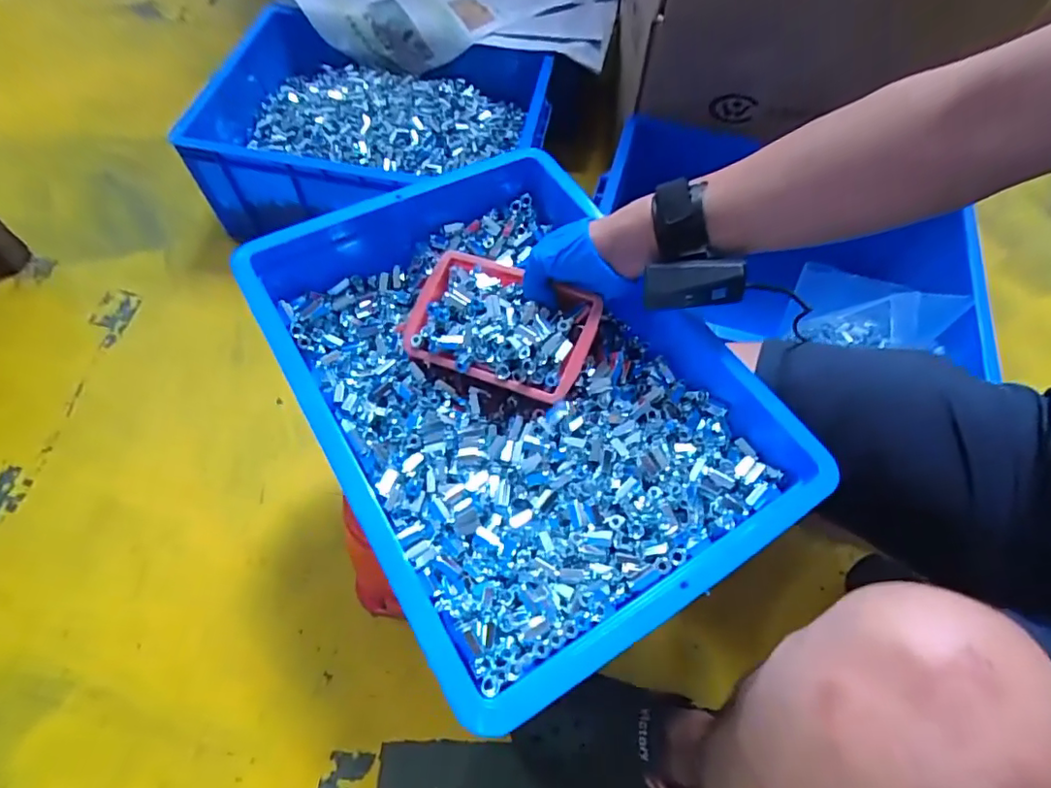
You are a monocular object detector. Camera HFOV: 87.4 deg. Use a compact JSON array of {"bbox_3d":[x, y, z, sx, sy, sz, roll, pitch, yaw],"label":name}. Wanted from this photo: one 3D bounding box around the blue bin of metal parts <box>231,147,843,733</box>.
[{"bbox_3d":[-0.004,-0.007,0.452,0.286,0.092,0.396,-28,65,-18],"label":"blue bin of metal parts"}]

